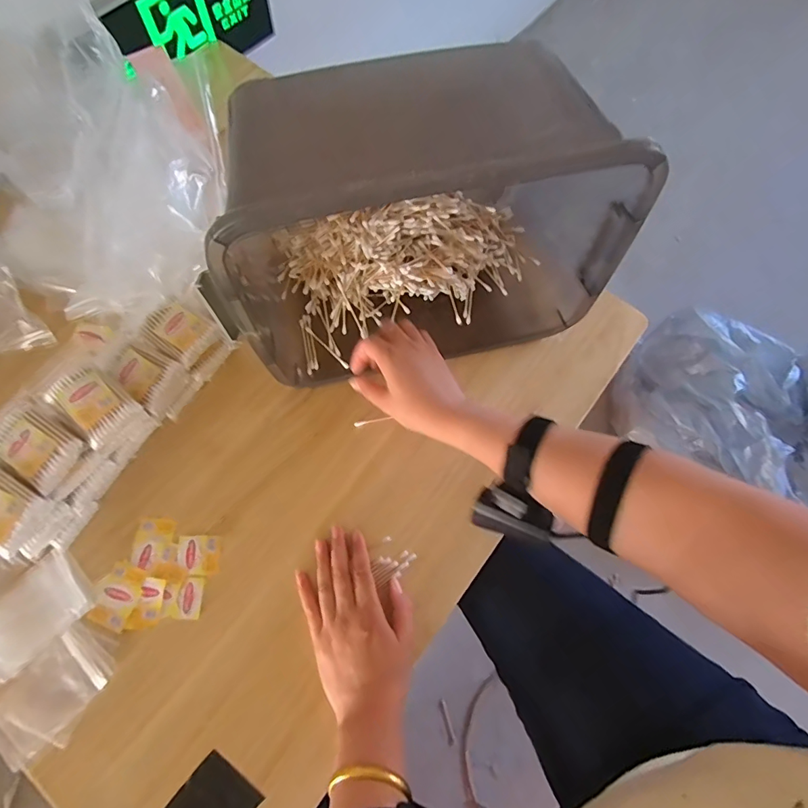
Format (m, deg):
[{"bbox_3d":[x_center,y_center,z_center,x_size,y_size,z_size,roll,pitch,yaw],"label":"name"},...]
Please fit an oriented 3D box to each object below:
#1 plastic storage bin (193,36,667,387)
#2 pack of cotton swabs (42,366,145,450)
[{"bbox_3d":[0.016,-0.181,0.456,0.380,0.254,0.213,-12,72,-9],"label":"plastic storage bin"},{"bbox_3d":[-0.292,-0.001,0.429,0.069,0.020,0.052,42,75,12],"label":"pack of cotton swabs"}]

